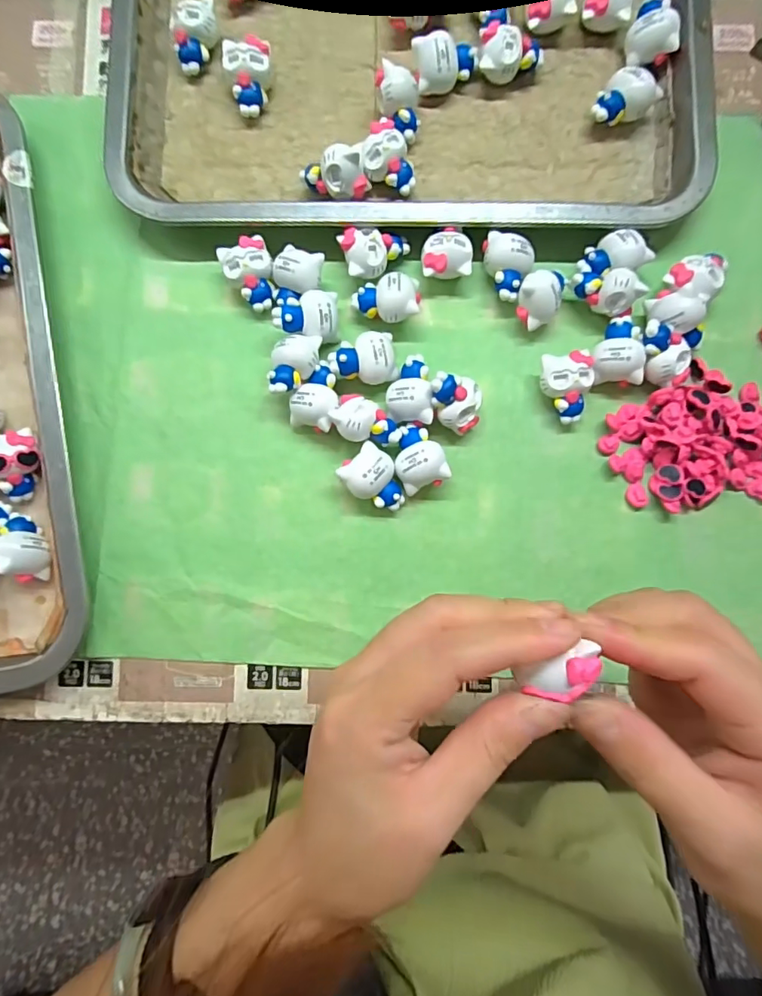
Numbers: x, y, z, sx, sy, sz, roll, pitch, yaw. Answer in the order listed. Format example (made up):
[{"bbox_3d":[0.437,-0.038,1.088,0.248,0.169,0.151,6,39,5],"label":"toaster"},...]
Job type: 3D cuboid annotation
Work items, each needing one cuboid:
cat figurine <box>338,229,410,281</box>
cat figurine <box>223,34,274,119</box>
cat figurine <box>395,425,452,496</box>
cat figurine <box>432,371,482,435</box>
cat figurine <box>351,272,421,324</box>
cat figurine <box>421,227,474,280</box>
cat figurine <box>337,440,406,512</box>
[{"bbox_3d":[-0.004,-0.125,0.267,0.035,0.019,0.023,1,85,0],"label":"cat figurine"},{"bbox_3d":[-0.068,-0.223,0.274,0.023,0.020,0.031,-13,85,-1],"label":"cat figurine"},{"bbox_3d":[0.018,-0.020,0.257,0.024,0.021,0.033,-21,86,-2],"label":"cat figurine"},{"bbox_3d":[0.037,-0.046,0.256,0.025,0.026,0.024,2,85,0],"label":"cat figurine"},{"bbox_3d":[0.003,-0.101,0.264,0.034,0.020,0.023,1,85,0],"label":"cat figurine"},{"bbox_3d":[0.034,-0.124,0.267,0.025,0.018,0.024,2,85,0],"label":"cat figurine"},{"bbox_3d":[-0.003,-0.008,0.256,0.024,0.022,0.033,-40,86,-3],"label":"cat figurine"}]

